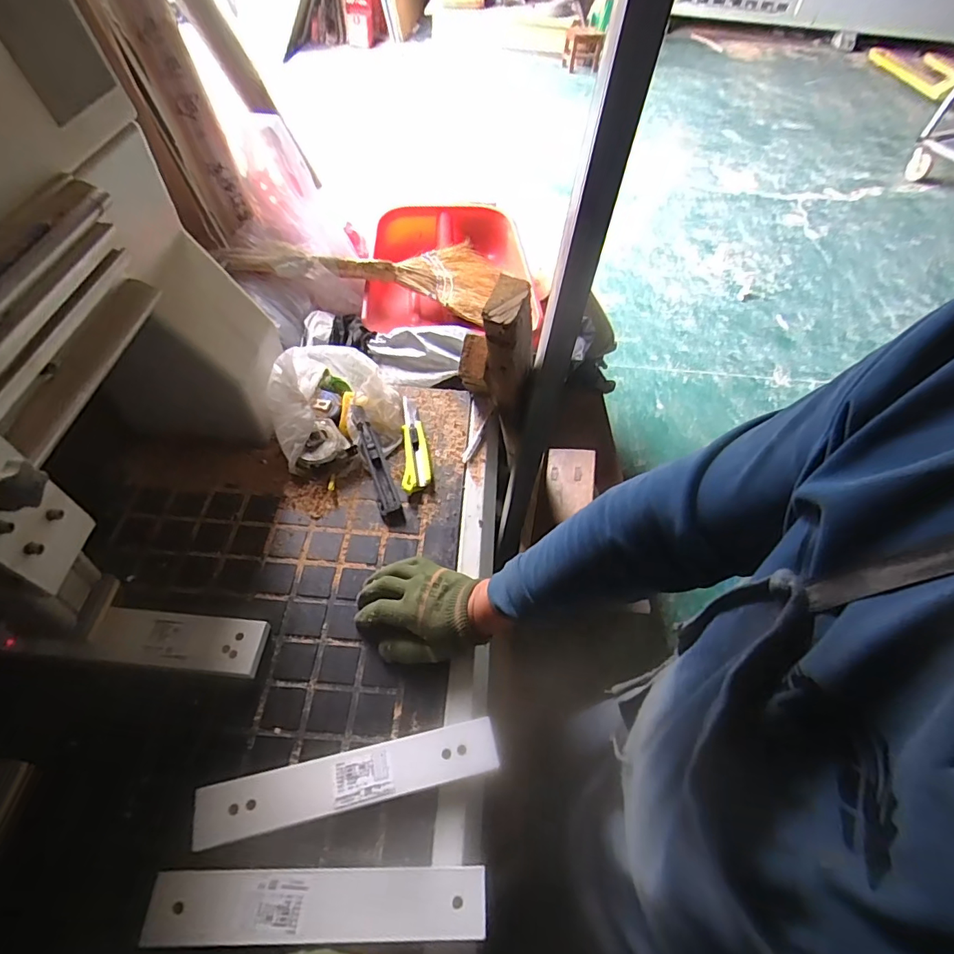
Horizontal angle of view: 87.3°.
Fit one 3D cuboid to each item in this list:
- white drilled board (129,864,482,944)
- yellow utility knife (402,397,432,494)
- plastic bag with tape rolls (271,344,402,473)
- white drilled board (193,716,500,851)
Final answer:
[{"bbox_3d":[-0.139,0.384,0.450,0.291,0.022,0.050,2,54,-4],"label":"white drilled board"},{"bbox_3d":[-0.095,-0.053,0.771,0.040,0.017,0.186,-3,55,-7],"label":"yellow utility knife"},{"bbox_3d":[-0.208,-0.115,0.754,0.192,0.108,0.183,-16,57,-15],"label":"plastic bag with tape rolls"},{"bbox_3d":[-0.125,0.305,0.507,0.289,0.024,0.055,-8,56,-11],"label":"white drilled board"}]

